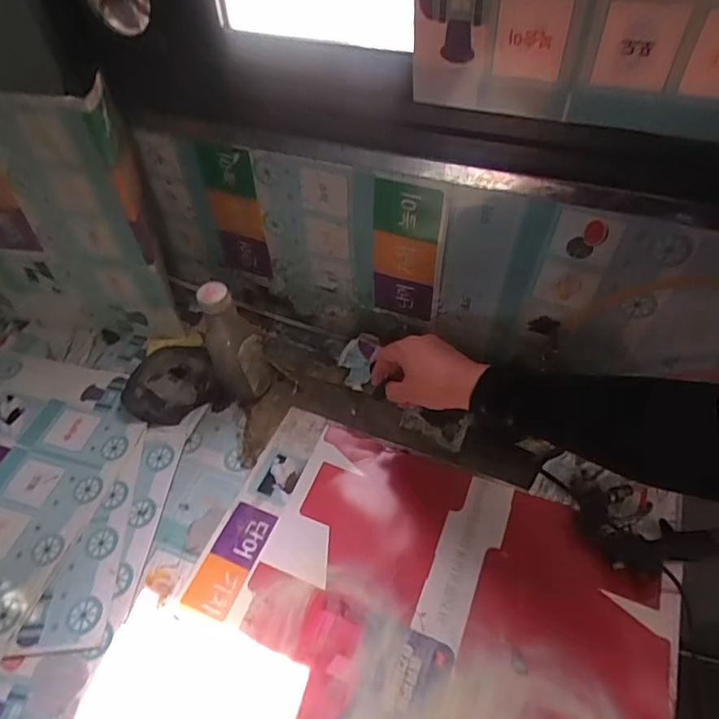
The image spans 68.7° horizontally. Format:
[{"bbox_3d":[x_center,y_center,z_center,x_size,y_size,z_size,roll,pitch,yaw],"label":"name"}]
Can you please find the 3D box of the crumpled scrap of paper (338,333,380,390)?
[{"bbox_3d":[0.000,0.000,0.807,0.054,0.014,0.085,34,75,-5],"label":"crumpled scrap of paper"}]

